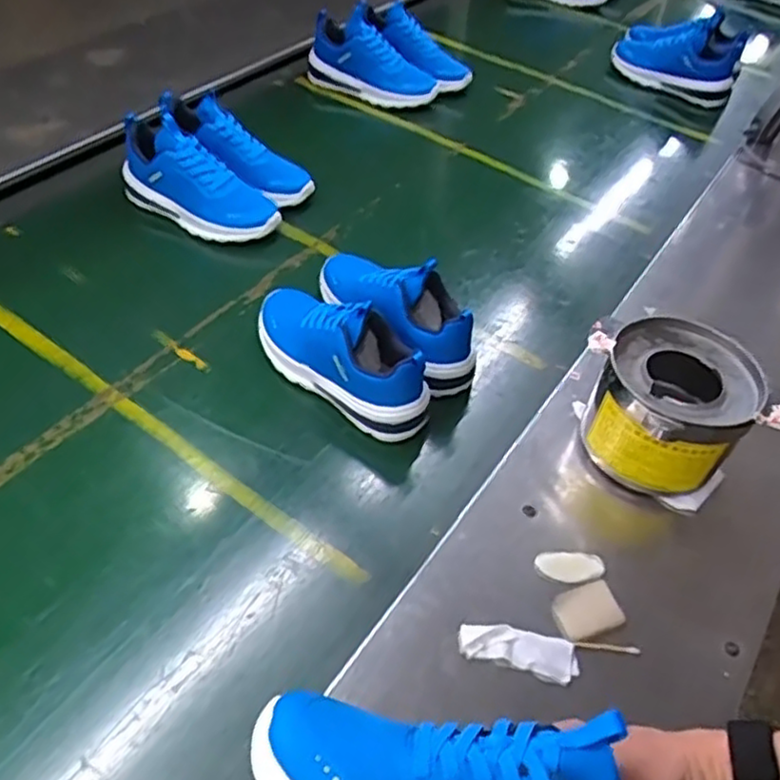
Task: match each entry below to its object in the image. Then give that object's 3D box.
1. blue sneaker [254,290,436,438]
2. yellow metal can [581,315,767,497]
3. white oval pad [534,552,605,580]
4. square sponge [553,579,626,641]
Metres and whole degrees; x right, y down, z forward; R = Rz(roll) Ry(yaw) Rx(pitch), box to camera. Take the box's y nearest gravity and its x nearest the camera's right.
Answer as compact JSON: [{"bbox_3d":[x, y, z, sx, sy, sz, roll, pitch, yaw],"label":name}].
[{"bbox_3d":[-0.056,-0.047,0.741,0.234,0.097,0.079,31,53,22],"label":"blue sneaker"},{"bbox_3d":[0.262,0.025,0.681,0.144,0.127,0.147,23,50,15],"label":"yellow metal can"},{"bbox_3d":[0.161,0.157,0.620,0.060,0.008,0.027,1,48,-3],"label":"white oval pad"},{"bbox_3d":[0.168,0.188,0.592,0.057,0.007,0.043,-13,50,-16],"label":"square sponge"}]

